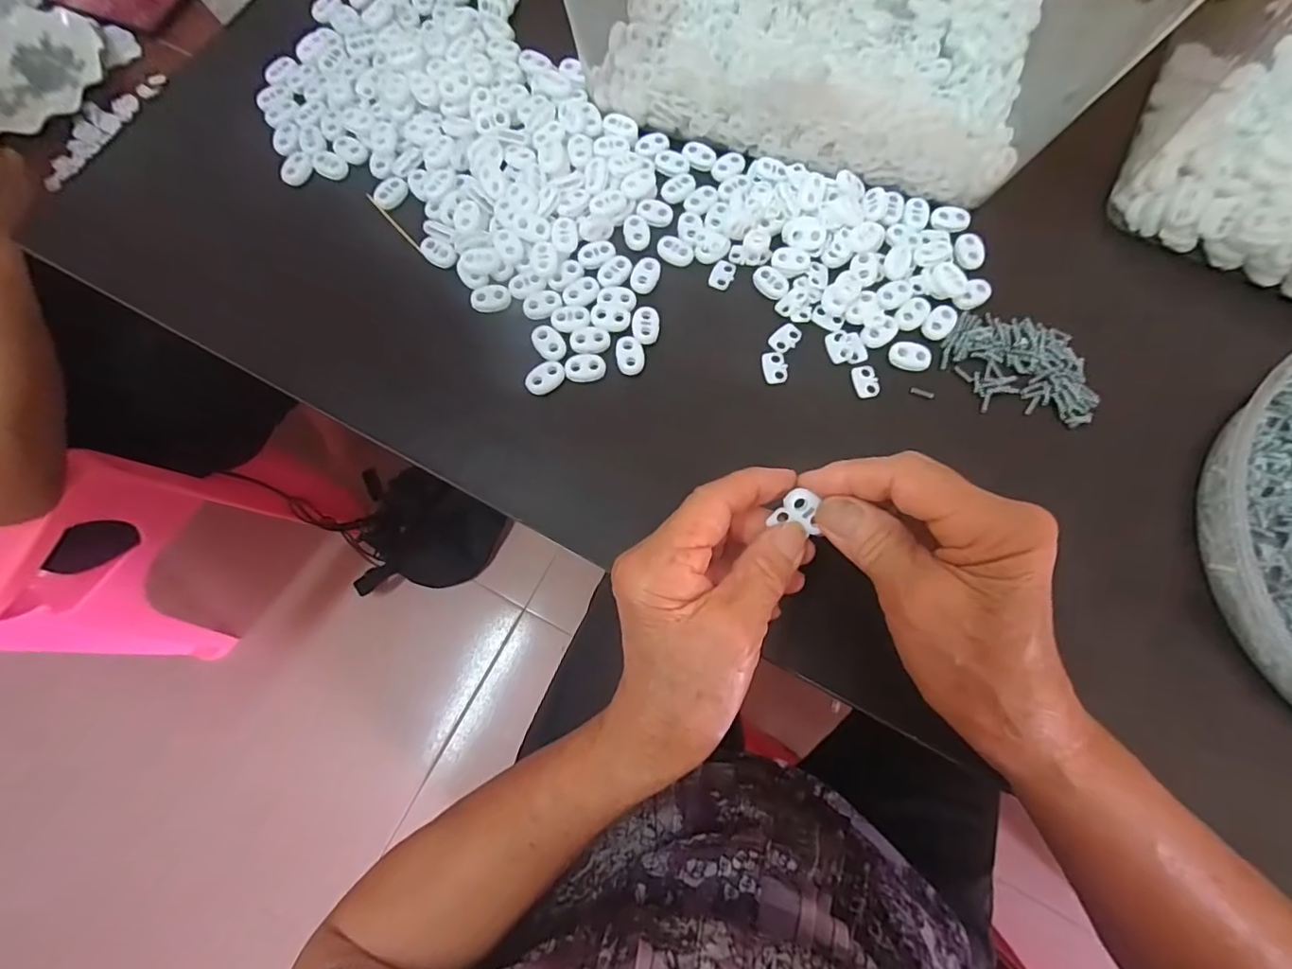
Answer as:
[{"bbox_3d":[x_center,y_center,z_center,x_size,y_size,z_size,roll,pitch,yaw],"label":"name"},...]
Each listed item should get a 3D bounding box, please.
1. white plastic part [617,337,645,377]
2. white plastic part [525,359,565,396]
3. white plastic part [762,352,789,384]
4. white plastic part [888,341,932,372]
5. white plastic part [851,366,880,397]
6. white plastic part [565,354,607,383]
[{"bbox_3d":[-0.008,-0.072,0.308,0.015,0.004,0.022,-5,76,-1],"label":"white plastic part"},{"bbox_3d":[-0.056,-0.060,0.302,0.022,0.004,0.015,-40,79,-9],"label":"white plastic part"},{"bbox_3d":[0.073,-0.066,0.308,0.014,0.004,0.019,-11,76,-2],"label":"white plastic part"},{"bbox_3d":[0.149,-0.073,0.307,0.022,0.005,0.016,13,77,4],"label":"white plastic part"},{"bbox_3d":[0.123,-0.058,0.305,0.013,0.004,0.019,-9,76,-1],"label":"white plastic part"},{"bbox_3d":[-0.034,-0.066,0.304,0.022,0.004,0.016,-8,76,-1],"label":"white plastic part"}]

